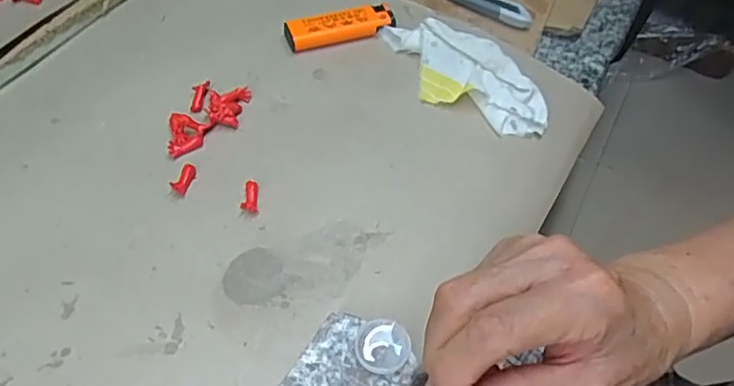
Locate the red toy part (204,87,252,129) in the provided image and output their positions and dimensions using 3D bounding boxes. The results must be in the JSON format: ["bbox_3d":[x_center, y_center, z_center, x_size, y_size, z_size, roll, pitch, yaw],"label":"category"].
[{"bbox_3d":[-0.091,-0.058,0.386,0.028,0.013,0.028,-3,56,-6],"label":"red toy part"}]

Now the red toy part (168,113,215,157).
[{"bbox_3d":[-0.113,-0.039,0.378,0.027,0.011,0.029,-3,56,-6],"label":"red toy part"}]

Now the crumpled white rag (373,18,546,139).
[{"bbox_3d":[0.066,-0.084,0.409,0.126,0.023,0.057,22,57,11],"label":"crumpled white rag"}]

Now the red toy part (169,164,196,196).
[{"bbox_3d":[-0.111,-0.009,0.361,0.010,0.006,0.022,13,56,6],"label":"red toy part"}]

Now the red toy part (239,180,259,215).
[{"bbox_3d":[-0.071,0.002,0.356,0.010,0.005,0.021,-5,56,-7],"label":"red toy part"}]

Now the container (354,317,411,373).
[{"bbox_3d":[0.007,0.074,0.291,0.027,0.006,0.026,-1,54,1],"label":"container"}]

